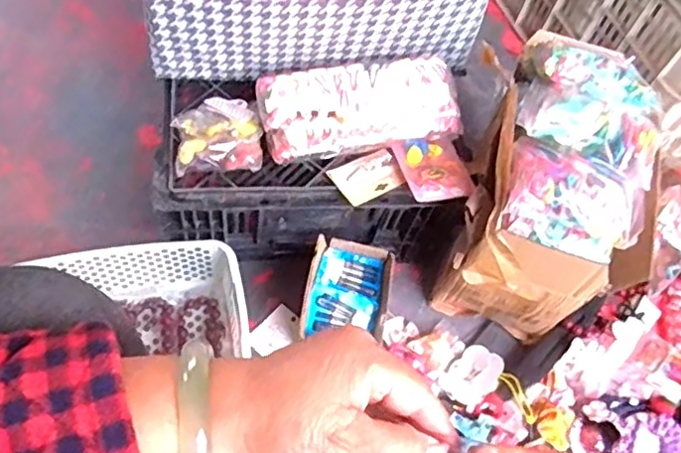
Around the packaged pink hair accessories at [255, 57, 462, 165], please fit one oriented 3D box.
[{"bbox_3d":[0.022,-0.137,0.718,0.234,0.068,0.096,-10,64,-13],"label":"packaged pink hair accessories"}]

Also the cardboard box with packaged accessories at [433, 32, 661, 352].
[{"bbox_3d":[0.245,-0.035,0.764,0.187,0.303,0.265,14,61,-1],"label":"cardboard box with packaged accessories"}]

